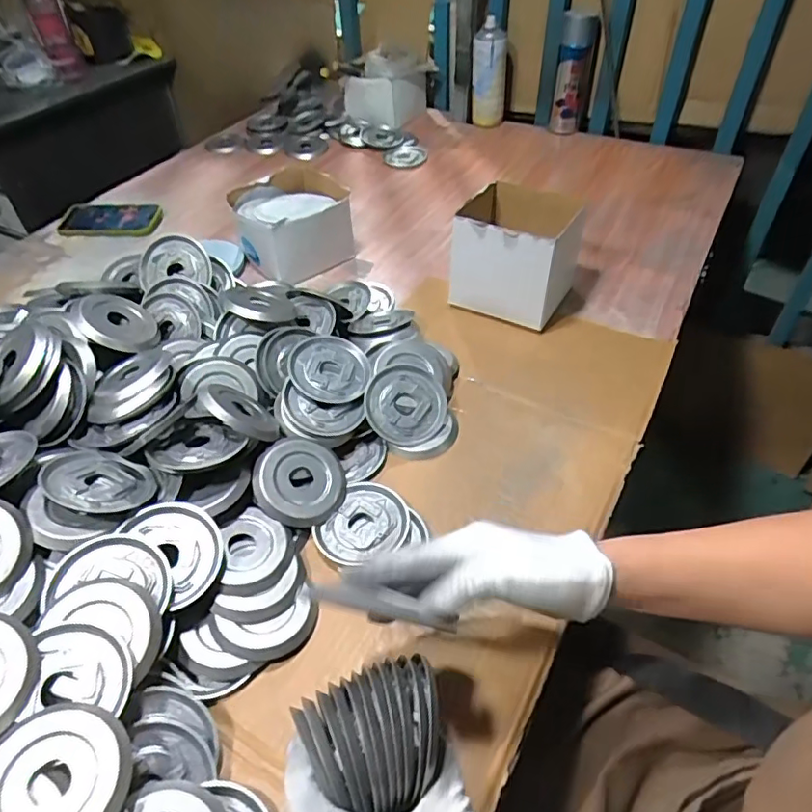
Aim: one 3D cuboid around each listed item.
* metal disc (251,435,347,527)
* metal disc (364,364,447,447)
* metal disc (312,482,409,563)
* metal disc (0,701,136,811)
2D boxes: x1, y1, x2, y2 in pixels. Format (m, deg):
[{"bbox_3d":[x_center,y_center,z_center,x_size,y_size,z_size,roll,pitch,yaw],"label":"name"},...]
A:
[{"bbox_3d":[-0.097,0.068,0.527,0.082,0.016,0.084,12,63,-24],"label":"metal disc"},{"bbox_3d":[0.000,-0.002,0.596,0.083,0.012,0.084,3,73,-10],"label":"metal disc"},{"bbox_3d":[-0.036,0.107,0.515,0.072,0.010,0.084,22,51,23],"label":"metal disc"},{"bbox_3d":[-0.209,0.223,0.339,0.080,0.019,0.081,-2,46,2],"label":"metal disc"}]

